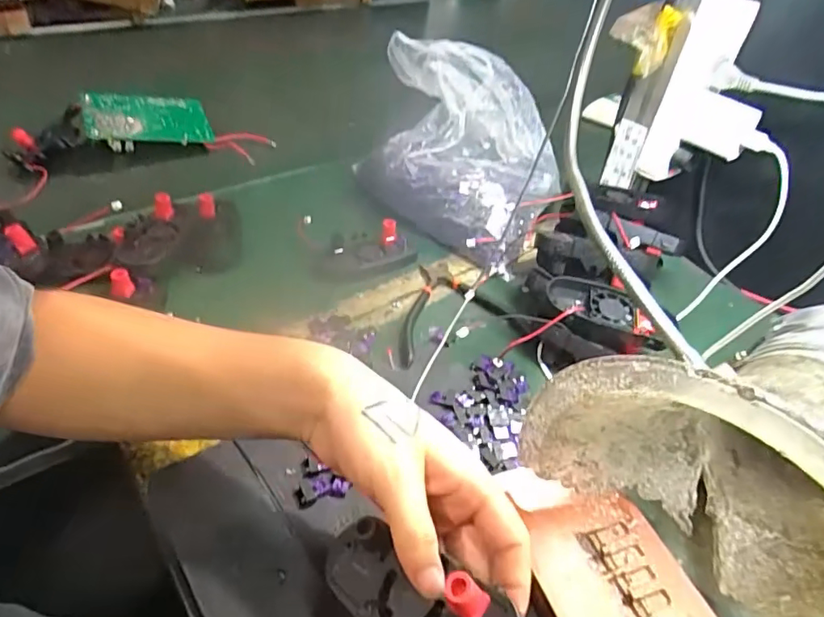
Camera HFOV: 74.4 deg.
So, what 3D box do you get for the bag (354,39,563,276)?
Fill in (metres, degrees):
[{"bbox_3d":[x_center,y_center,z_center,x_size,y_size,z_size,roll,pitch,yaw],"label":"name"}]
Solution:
[{"bbox_3d":[0.042,-0.185,0.625,0.249,0.163,0.191,18,43,12],"label":"bag"}]

